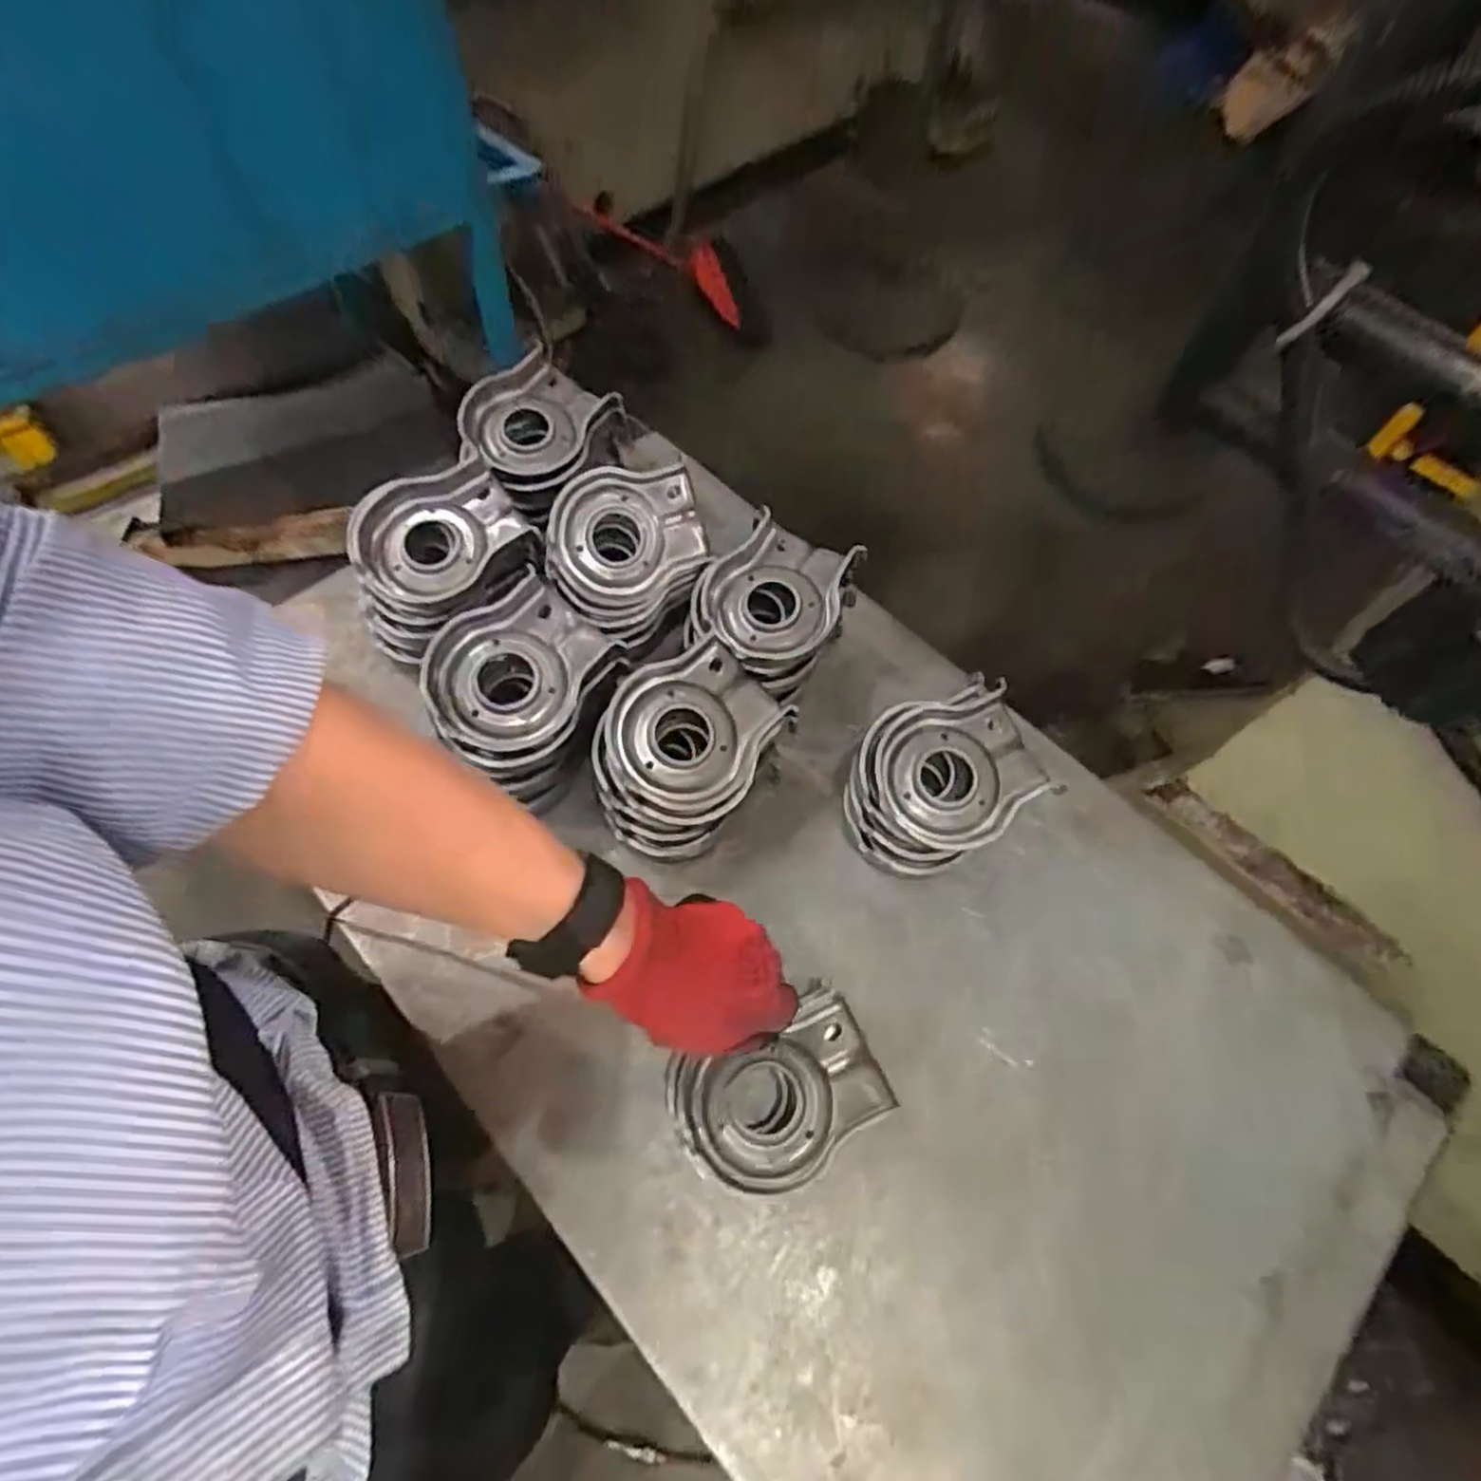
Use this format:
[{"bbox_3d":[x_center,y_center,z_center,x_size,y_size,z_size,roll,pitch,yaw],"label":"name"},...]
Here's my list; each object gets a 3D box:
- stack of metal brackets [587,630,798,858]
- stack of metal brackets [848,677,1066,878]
[{"bbox_3d":[-0.039,0.009,0.556,0.108,0.093,0.138,30,64,13],"label":"stack of metal brackets"},{"bbox_3d":[0.148,0.033,0.565,0.139,0.080,0.109,-24,65,-15],"label":"stack of metal brackets"}]

